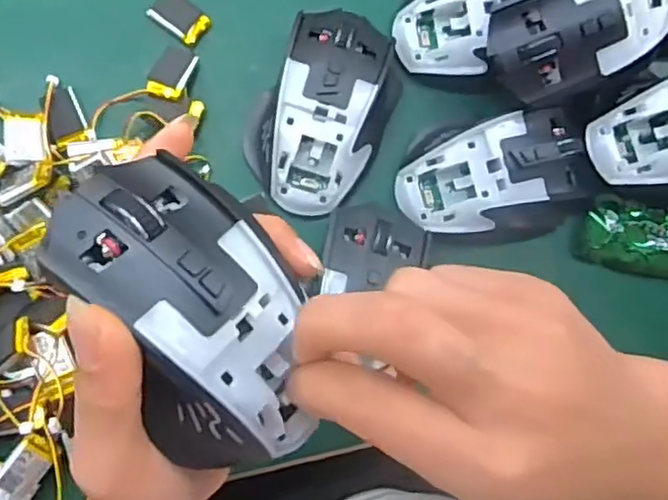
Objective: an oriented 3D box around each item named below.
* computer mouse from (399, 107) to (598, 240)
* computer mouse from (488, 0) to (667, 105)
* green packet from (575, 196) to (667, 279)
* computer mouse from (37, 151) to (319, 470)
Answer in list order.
[{"bbox_3d":[0.096,-0.044,0.379,0.112,0.033,0.072,-7,86,-4],"label":"computer mouse"},{"bbox_3d":[0.142,-0.127,0.357,0.122,0.042,0.068,-20,87,-5],"label":"computer mouse"},{"bbox_3d":[0.188,-0.008,0.398,0.080,0.011,0.046,4,85,-3],"label":"green packet"},{"bbox_3d":[-0.044,0.020,0.218,0.060,0.040,0.109,-32,87,-8],"label":"computer mouse"}]

